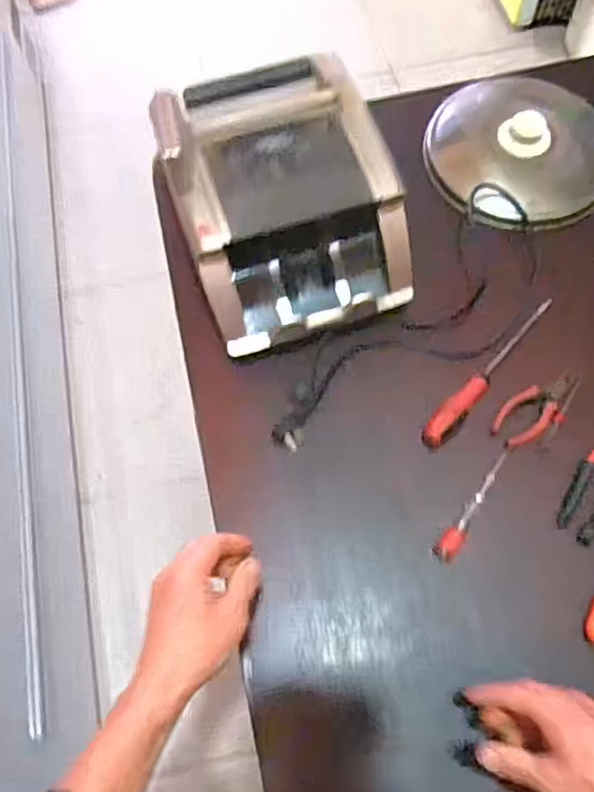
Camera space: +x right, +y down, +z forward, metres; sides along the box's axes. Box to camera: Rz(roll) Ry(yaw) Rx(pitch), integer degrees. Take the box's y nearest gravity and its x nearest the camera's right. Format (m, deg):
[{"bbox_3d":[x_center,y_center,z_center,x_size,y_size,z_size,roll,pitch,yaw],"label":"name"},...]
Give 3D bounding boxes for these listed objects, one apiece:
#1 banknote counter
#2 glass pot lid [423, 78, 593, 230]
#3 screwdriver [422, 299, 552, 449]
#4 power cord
[{"bbox_3d":[-0.007,-0.236,0.742,0.267,0.163,0.287,-19,67,-7],"label":"banknote counter"},{"bbox_3d":[0.312,-0.344,0.877,0.259,0.071,0.250,0,66,1],"label":"glass pot lid"},{"bbox_3d":[0.234,-0.033,0.757,0.031,0.033,0.246,40,73,17],"label":"screwdriver"},{"bbox_3d":[0.156,-0.090,0.771,0.162,0.048,0.450,42,73,17],"label":"power cord"}]

